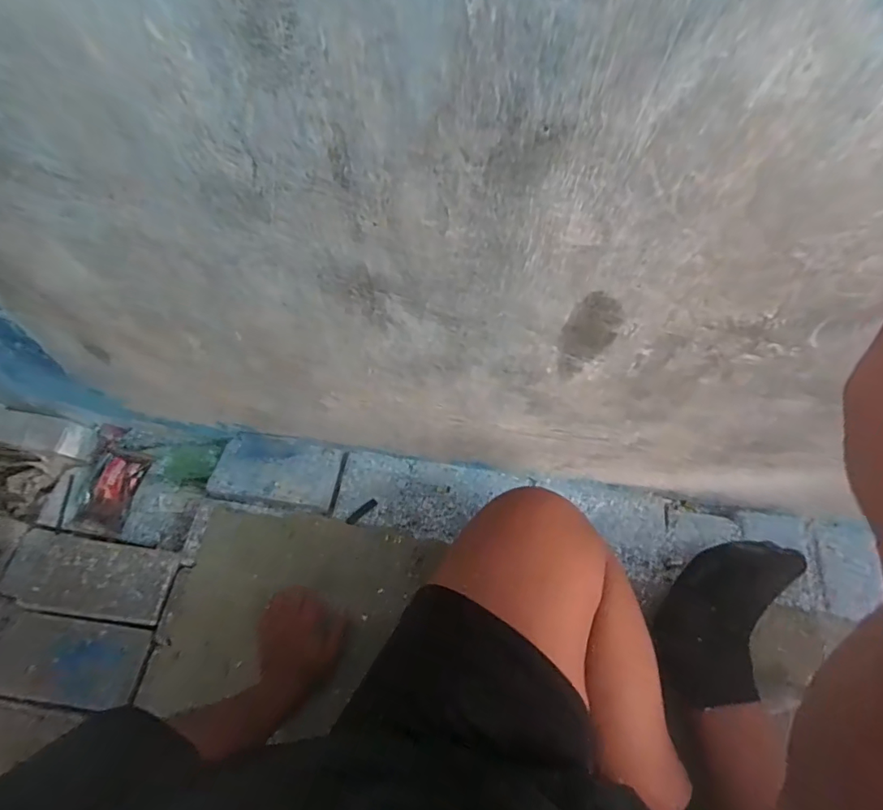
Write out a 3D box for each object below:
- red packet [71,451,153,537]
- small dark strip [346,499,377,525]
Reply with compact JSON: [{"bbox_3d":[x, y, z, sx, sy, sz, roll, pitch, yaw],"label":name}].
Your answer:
[{"bbox_3d":[-0.570,0.151,0.829,0.079,0.027,0.148,25,86,11],"label":"red packet"},{"bbox_3d":[-0.130,0.175,0.779,0.056,0.004,0.014,-39,70,-19],"label":"small dark strip"}]

